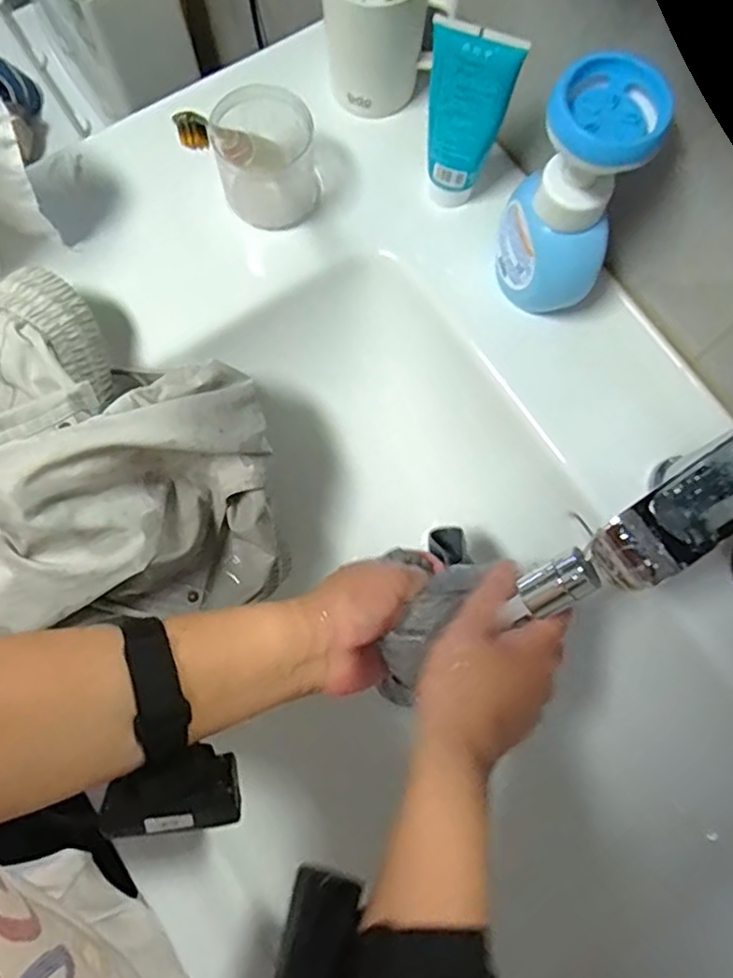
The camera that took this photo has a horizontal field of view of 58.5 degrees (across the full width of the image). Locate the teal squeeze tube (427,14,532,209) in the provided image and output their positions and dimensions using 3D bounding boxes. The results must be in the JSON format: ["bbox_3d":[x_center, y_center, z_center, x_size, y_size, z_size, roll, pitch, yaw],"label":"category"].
[{"bbox_3d":[0.069,-0.264,0.469,0.056,0.143,0.032,19,70,3],"label":"teal squeeze tube"}]

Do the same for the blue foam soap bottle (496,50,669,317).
[{"bbox_3d":[0.131,-0.185,0.419,0.066,0.157,0.063,13,77,1],"label":"blue foam soap bottle"}]

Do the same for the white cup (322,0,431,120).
[{"bbox_3d":[0.005,-0.349,0.497,0.077,0.098,0.064,3,77,-1],"label":"white cup"}]

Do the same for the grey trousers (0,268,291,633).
[{"bbox_3d":[-0.208,-0.026,0.434,0.275,0.151,0.219,2,77,-1],"label":"grey trousers"}]

